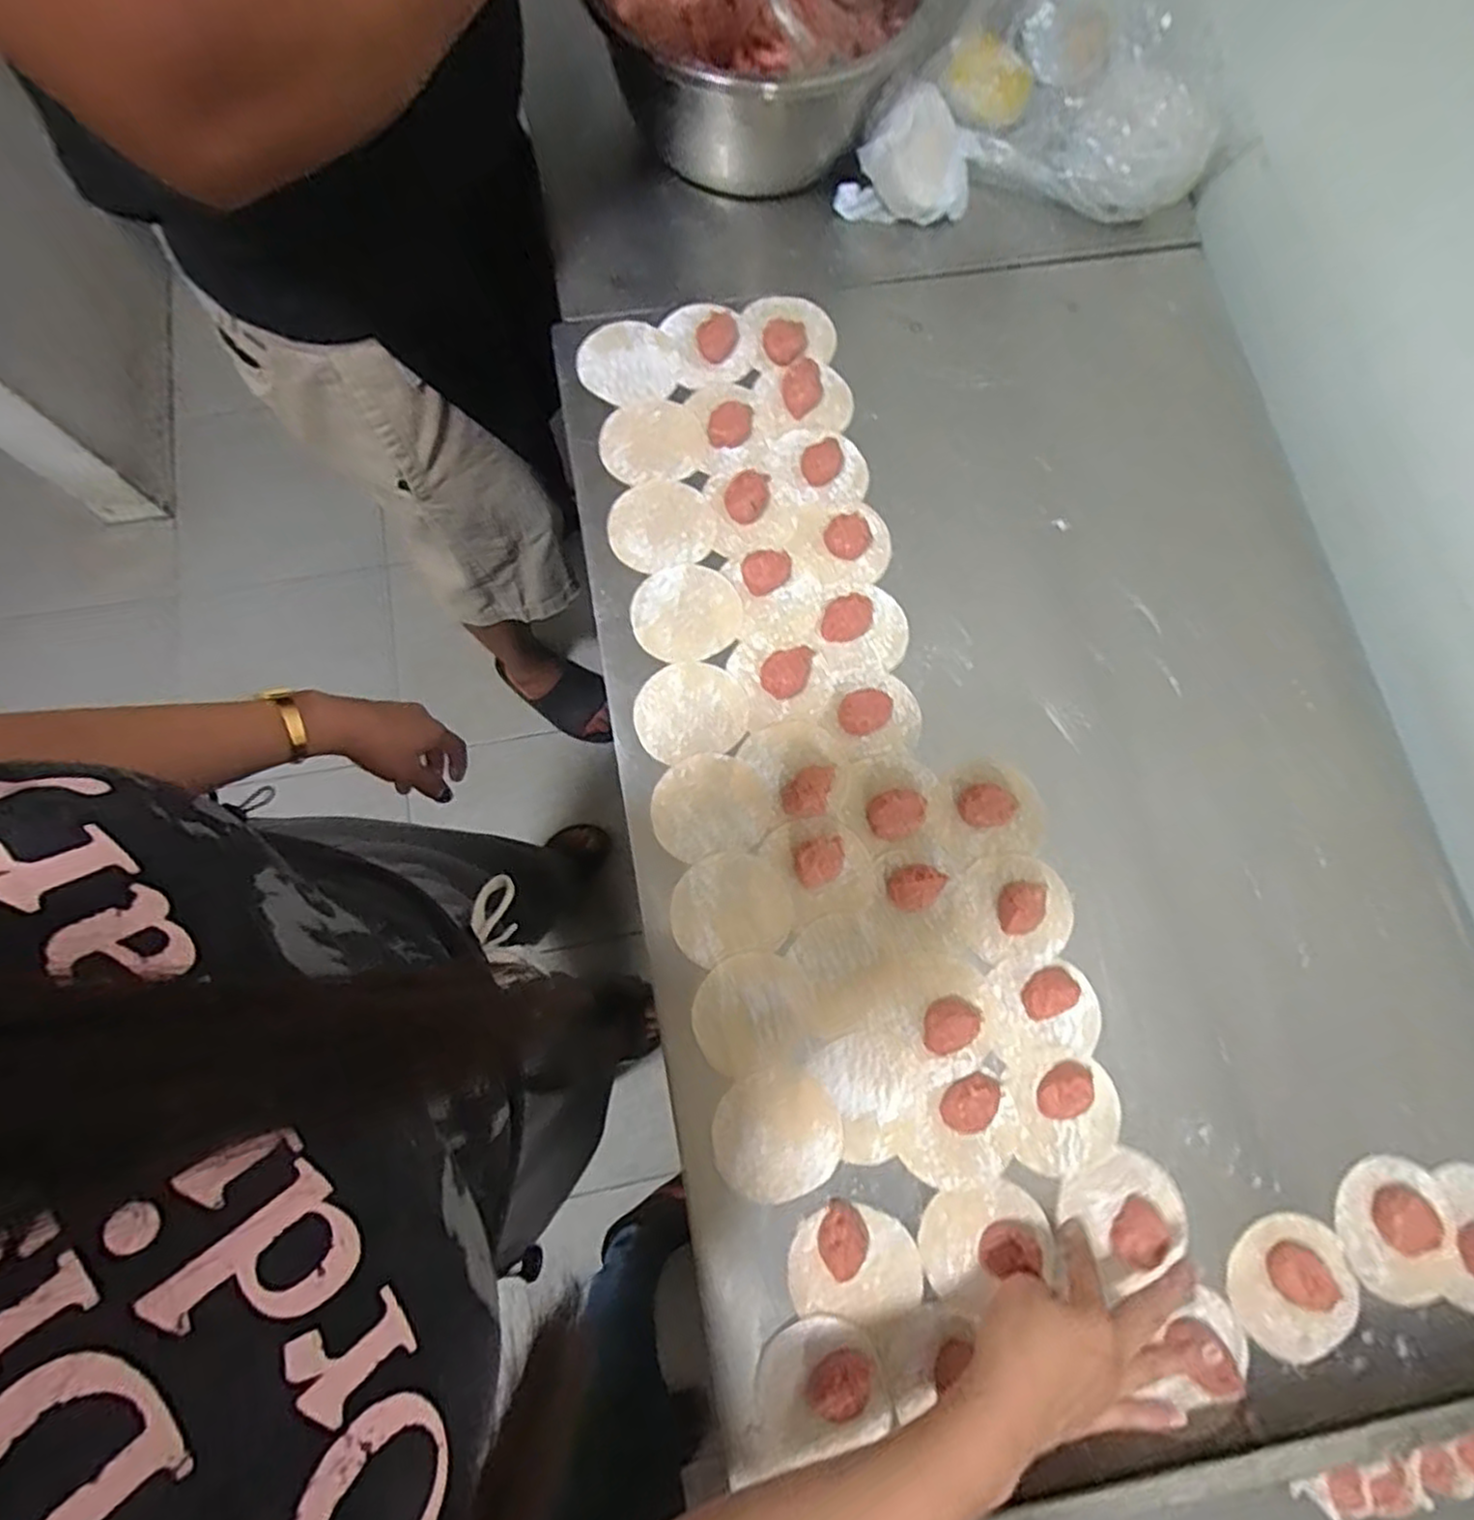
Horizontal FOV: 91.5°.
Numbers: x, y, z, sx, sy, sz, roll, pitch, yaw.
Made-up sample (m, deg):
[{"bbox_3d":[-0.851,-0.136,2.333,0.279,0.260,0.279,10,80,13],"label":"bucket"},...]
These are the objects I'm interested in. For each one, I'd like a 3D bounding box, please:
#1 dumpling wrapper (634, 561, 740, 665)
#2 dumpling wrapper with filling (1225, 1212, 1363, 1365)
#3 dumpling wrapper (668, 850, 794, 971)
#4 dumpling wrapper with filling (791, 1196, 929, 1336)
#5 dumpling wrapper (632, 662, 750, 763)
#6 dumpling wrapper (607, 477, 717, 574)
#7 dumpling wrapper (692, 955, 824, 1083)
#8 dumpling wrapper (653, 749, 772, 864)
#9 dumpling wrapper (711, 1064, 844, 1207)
[{"bbox_3d":[-0.040,-0.117,0.565,0.085,0.005,0.078,0,77,-1],"label":"dumpling wrapper"},{"bbox_3d":[0.368,0.348,0.470,0.083,0.015,0.079,0,77,-1],"label":"dumpling wrapper with filling"},{"bbox_3d":[-0.006,0.104,0.511,0.082,0.004,0.073,-16,78,-5],"label":"dumpling wrapper"},{"bbox_3d":[0.078,0.324,0.456,0.084,0.019,0.067,13,77,2],"label":"dumpling wrapper with filling"},{"bbox_3d":[-0.035,-0.038,0.546,0.084,0.004,0.073,-14,80,-7],"label":"dumpling wrapper"},{"bbox_3d":[-0.061,-0.190,0.581,0.083,0.004,0.076,1,79,-6],"label":"dumpling wrapper"},{"bbox_3d":[0.013,0.175,0.496,0.083,0.004,0.076,0,77,-1],"label":"dumpling wrapper"},{"bbox_3d":[-0.019,0.033,0.528,0.085,0.004,0.075,-14,78,-4],"label":"dumpling wrapper"},{"bbox_3d":[0.026,0.250,0.479,0.083,0.004,0.078,-26,78,-6],"label":"dumpling wrapper"}]

